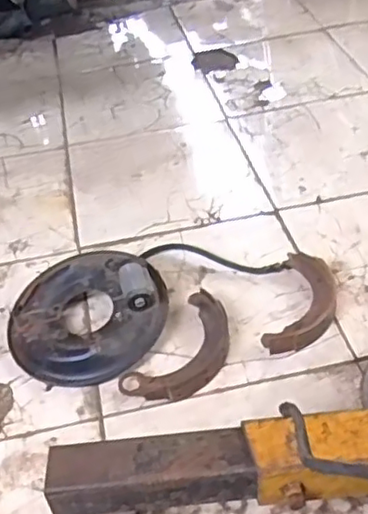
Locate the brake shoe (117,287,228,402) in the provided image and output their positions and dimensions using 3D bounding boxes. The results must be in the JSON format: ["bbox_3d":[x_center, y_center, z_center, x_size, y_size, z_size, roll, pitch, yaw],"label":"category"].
[{"bbox_3d":[0.006,0.154,1.050,0.122,0.031,0.228,23,50,28],"label":"brake shoe"}]

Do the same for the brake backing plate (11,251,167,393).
[{"bbox_3d":[-0.164,0.095,1.103,0.265,0.079,0.252,-4,43,3],"label":"brake backing plate"}]

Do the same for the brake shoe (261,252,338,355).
[{"bbox_3d":[0.206,0.078,1.097,0.102,0.032,0.223,10,45,17],"label":"brake shoe"}]

